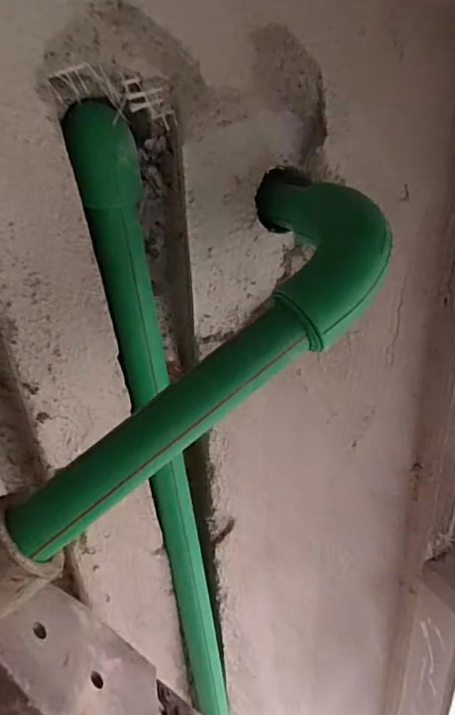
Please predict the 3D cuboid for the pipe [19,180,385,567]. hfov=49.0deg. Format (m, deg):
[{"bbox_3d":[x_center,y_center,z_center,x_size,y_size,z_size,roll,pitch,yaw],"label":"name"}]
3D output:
[{"bbox_3d":[-0.007,-0.002,0.218,0.209,0.033,0.063,-46,40,-11],"label":"pipe"}]

